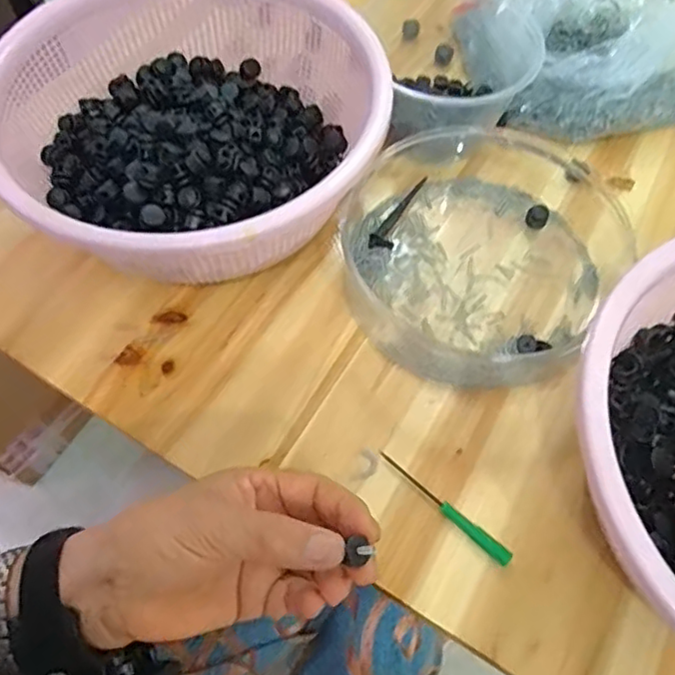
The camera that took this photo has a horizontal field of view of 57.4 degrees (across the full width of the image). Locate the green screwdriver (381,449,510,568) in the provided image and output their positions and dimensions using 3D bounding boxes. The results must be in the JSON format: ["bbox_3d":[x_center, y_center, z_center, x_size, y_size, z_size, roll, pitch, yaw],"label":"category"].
[{"bbox_3d":[0.067,0.104,0.385,0.099,0.009,0.009,40,67,18],"label":"green screwdriver"}]

